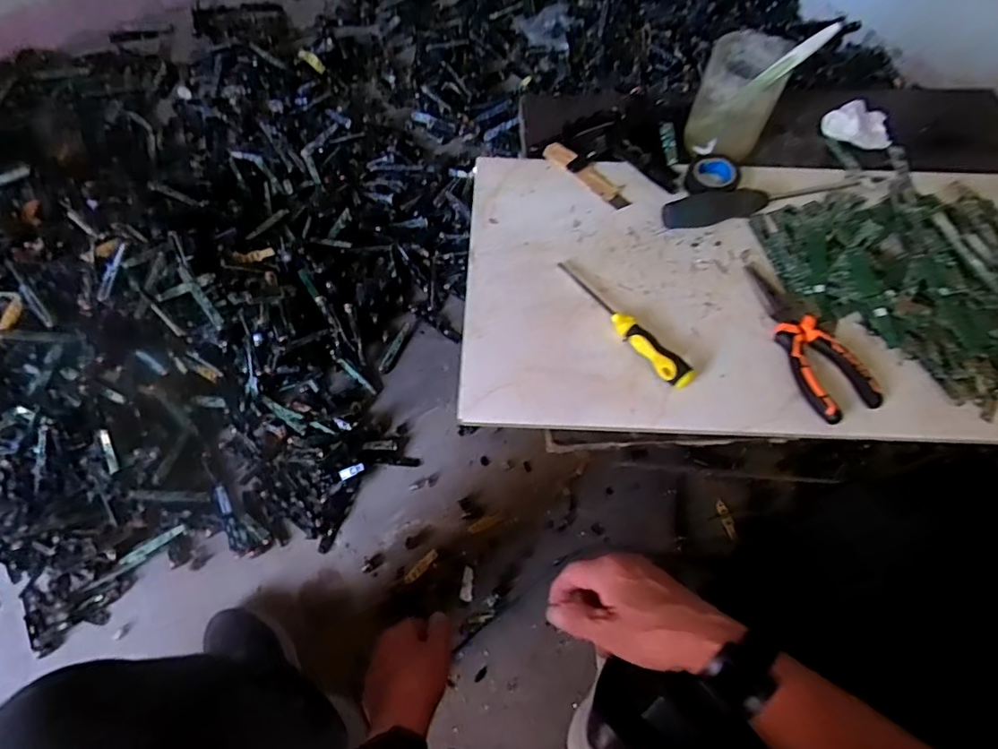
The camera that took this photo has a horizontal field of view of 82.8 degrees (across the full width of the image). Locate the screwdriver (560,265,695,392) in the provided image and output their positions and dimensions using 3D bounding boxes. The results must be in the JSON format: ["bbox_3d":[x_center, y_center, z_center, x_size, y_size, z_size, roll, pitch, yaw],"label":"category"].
[{"bbox_3d":[0.113,-0.050,0.518,0.020,0.028,0.164,-33,71,-16],"label":"screwdriver"}]

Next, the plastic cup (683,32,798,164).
[{"bbox_3d":[0.245,-0.285,0.585,0.079,0.085,0.090,27,68,11],"label":"plastic cup"}]

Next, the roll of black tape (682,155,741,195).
[{"bbox_3d":[0.223,-0.208,0.591,0.052,0.019,0.049,1,66,-2],"label":"roll of black tape"}]

